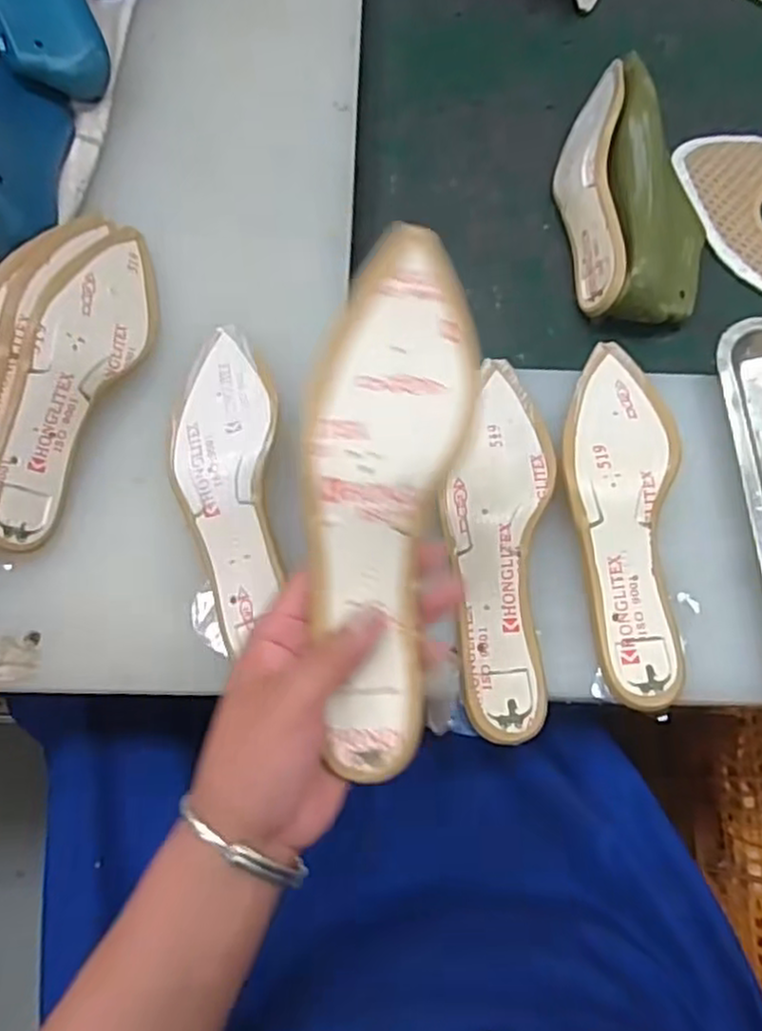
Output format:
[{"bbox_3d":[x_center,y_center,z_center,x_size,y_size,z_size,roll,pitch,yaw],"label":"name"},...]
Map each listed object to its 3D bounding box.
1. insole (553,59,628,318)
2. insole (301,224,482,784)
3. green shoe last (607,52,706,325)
[{"bbox_3d":[0.183,-0.291,0.631,0.047,0.058,0.251,5,70,2],"label":"insole"},{"bbox_3d":[0.002,-0.013,0.341,0.074,0.036,0.259,5,85,2],"label":"insole"},{"bbox_3d":[0.239,-0.284,0.623,0.091,0.067,0.261,3,70,1],"label":"green shoe last"}]

